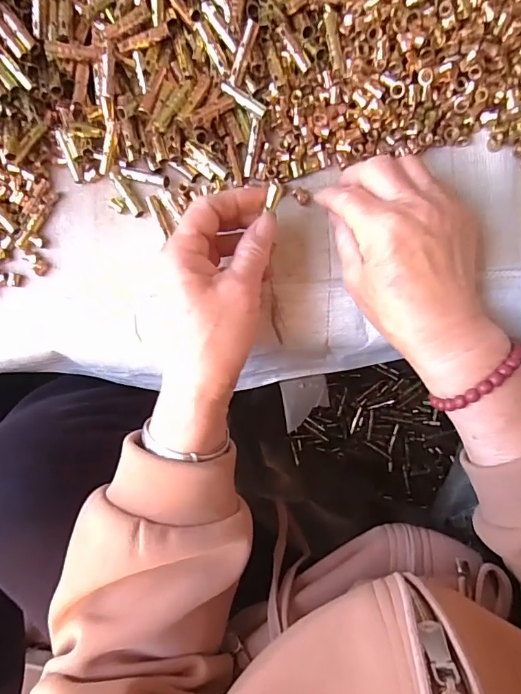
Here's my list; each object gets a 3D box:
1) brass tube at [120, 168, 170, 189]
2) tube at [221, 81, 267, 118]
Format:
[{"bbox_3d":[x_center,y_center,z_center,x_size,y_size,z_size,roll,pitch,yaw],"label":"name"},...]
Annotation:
[{"bbox_3d":[-0.086,-0.126,0.346,0.039,0.007,0.008,16,87,9],"label":"brass tube"},{"bbox_3d":[-0.012,-0.176,0.329,0.038,0.005,0.008,36,91,10],"label":"tube"}]

